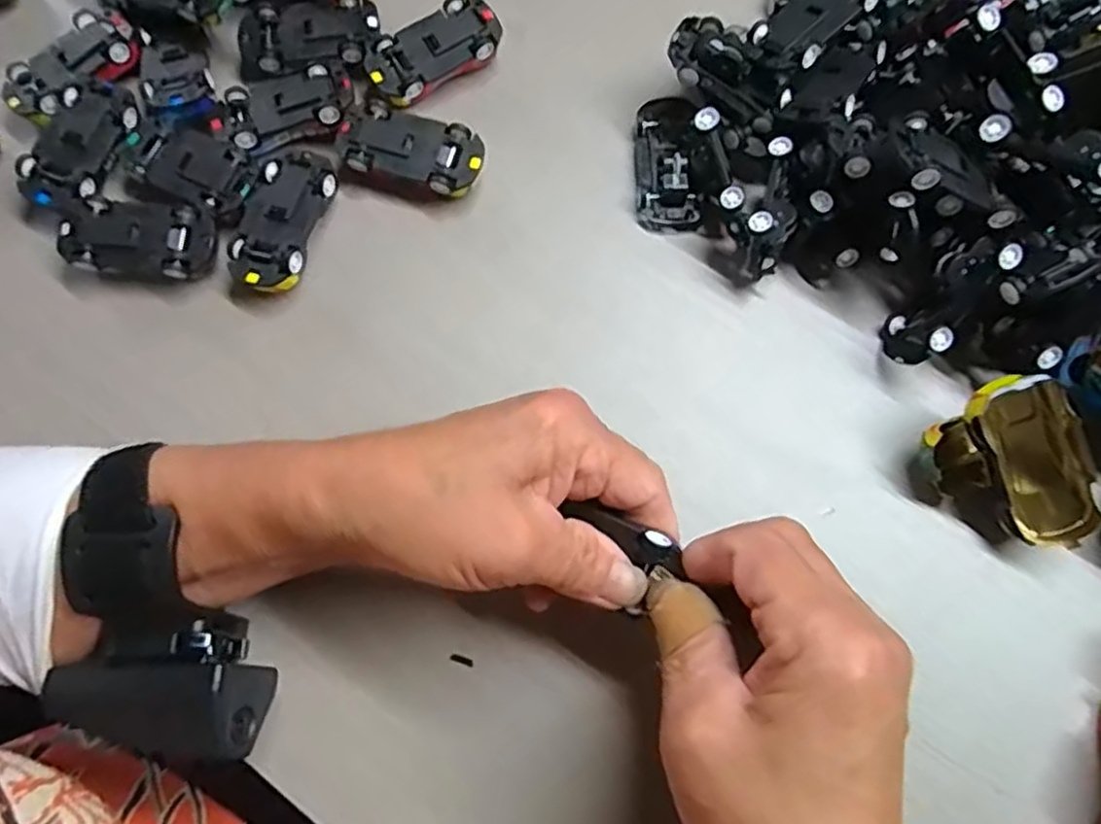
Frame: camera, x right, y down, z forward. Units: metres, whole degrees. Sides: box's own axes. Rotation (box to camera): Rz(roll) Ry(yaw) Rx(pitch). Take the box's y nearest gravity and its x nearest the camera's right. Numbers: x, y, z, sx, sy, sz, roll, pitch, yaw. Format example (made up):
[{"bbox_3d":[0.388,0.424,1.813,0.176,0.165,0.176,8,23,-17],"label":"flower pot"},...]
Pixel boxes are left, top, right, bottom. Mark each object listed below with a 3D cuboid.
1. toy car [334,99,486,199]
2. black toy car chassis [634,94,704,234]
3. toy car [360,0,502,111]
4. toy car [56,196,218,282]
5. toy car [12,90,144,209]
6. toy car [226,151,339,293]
[{"bbox_3d":[-0.062,-0.116,0.323,0.063,0.016,0.031,17,77,5],"label":"toy car"},{"bbox_3d":[0.052,-0.114,0.325,0.028,0.012,0.064,-3,77,0],"label":"black toy car chassis"},{"bbox_3d":[-0.054,-0.169,0.340,0.065,0.016,0.031,-32,78,-6],"label":"toy car"},{"bbox_3d":[-0.176,-0.073,0.313,0.064,0.017,0.031,6,77,2],"label":"toy car"},{"bbox_3d":[-0.210,-0.117,0.325,0.032,0.018,0.060,19,78,5],"label":"toy car"},{"bbox_3d":[-0.116,-0.081,0.314,0.031,0.016,0.062,16,77,5],"label":"toy car"}]

